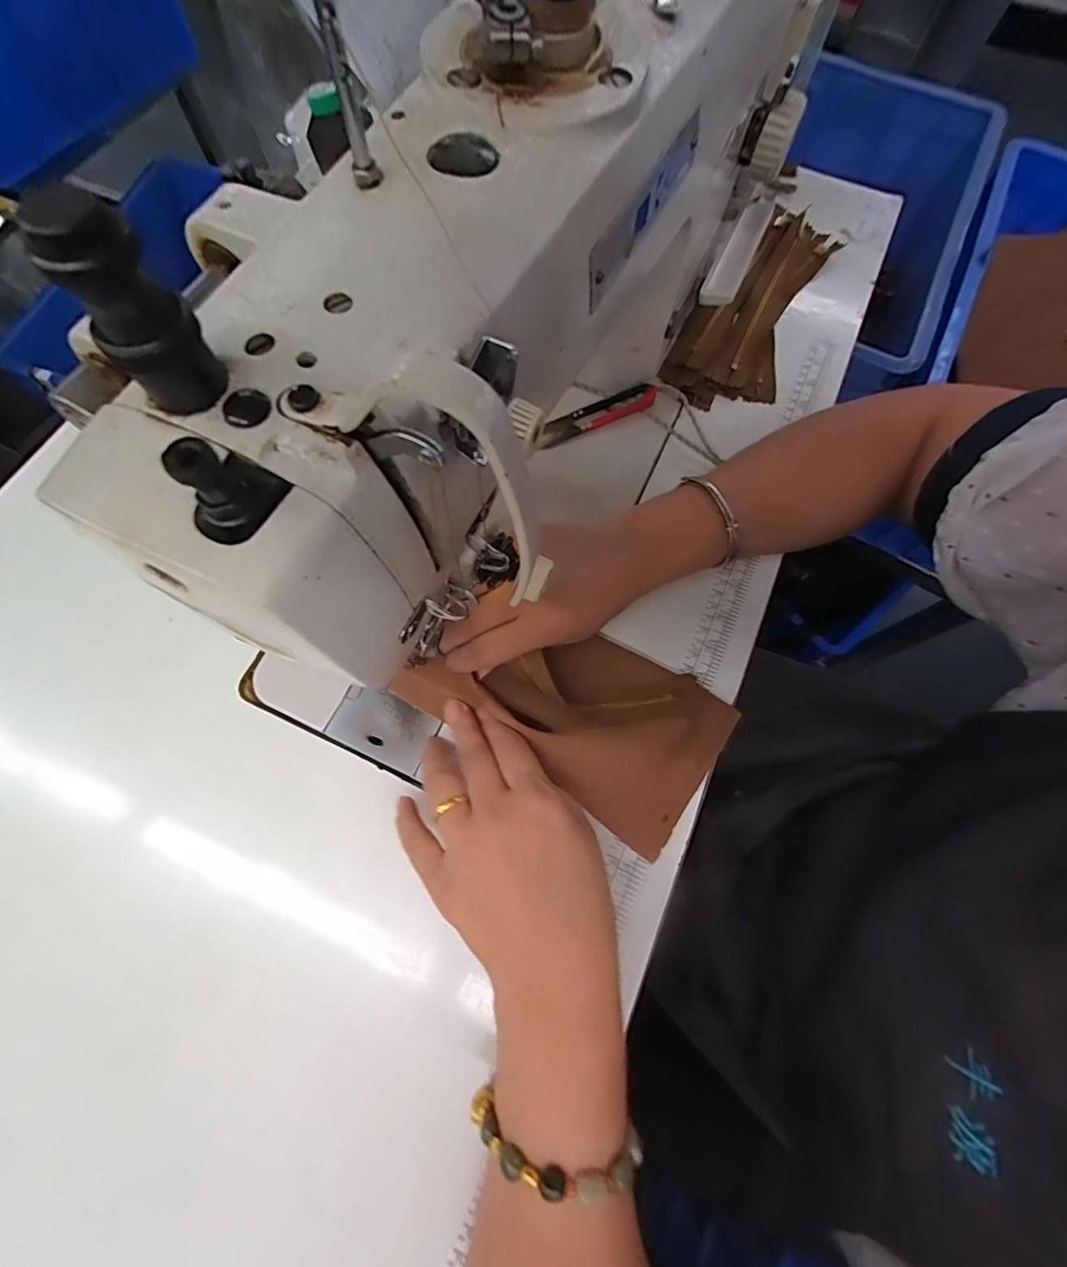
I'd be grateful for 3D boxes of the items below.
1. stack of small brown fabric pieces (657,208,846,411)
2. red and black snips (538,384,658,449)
[{"bbox_3d":[0.192,-0.290,0.441,0.091,0.025,0.232,25,71,7],"label":"stack of small brown fabric pieces"},{"bbox_3d":[0.053,-0.176,0.401,0.100,0.009,0.026,-22,72,-9],"label":"red and black snips"}]

